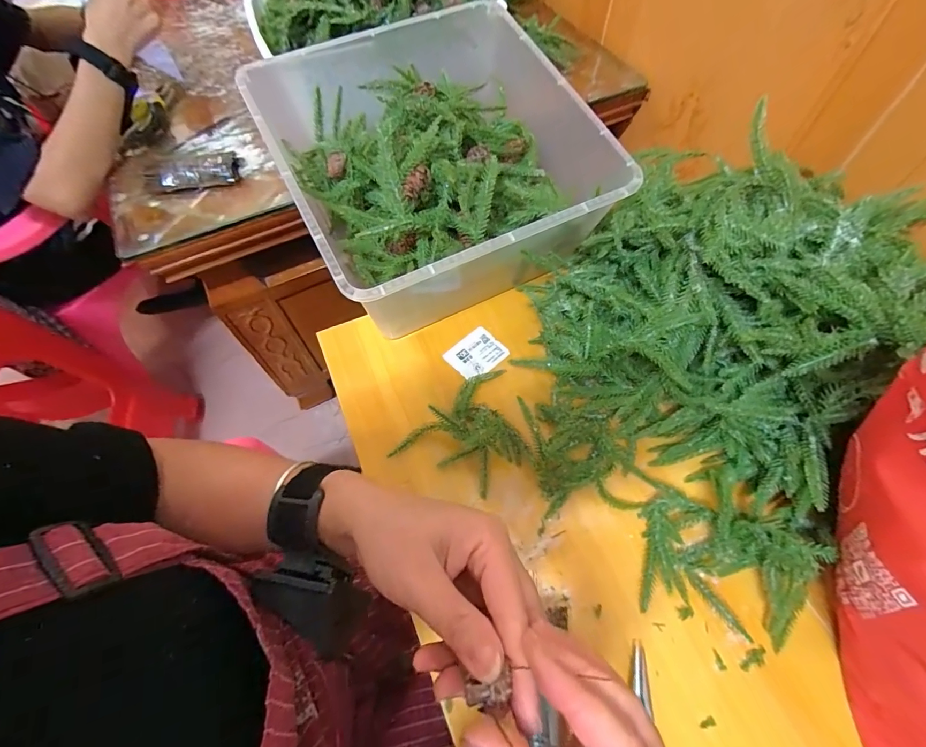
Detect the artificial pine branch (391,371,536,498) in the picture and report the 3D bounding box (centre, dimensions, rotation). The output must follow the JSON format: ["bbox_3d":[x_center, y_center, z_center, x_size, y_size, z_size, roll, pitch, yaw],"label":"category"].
[{"bbox_3d":[0.013,0.054,0.395,0.137,0.045,0.096,-40,67,-18],"label":"artificial pine branch"}]

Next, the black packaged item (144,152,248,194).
[{"bbox_3d":[-0.347,-0.258,0.548,0.120,0.023,0.035,-10,61,-3],"label":"black packaged item"}]

